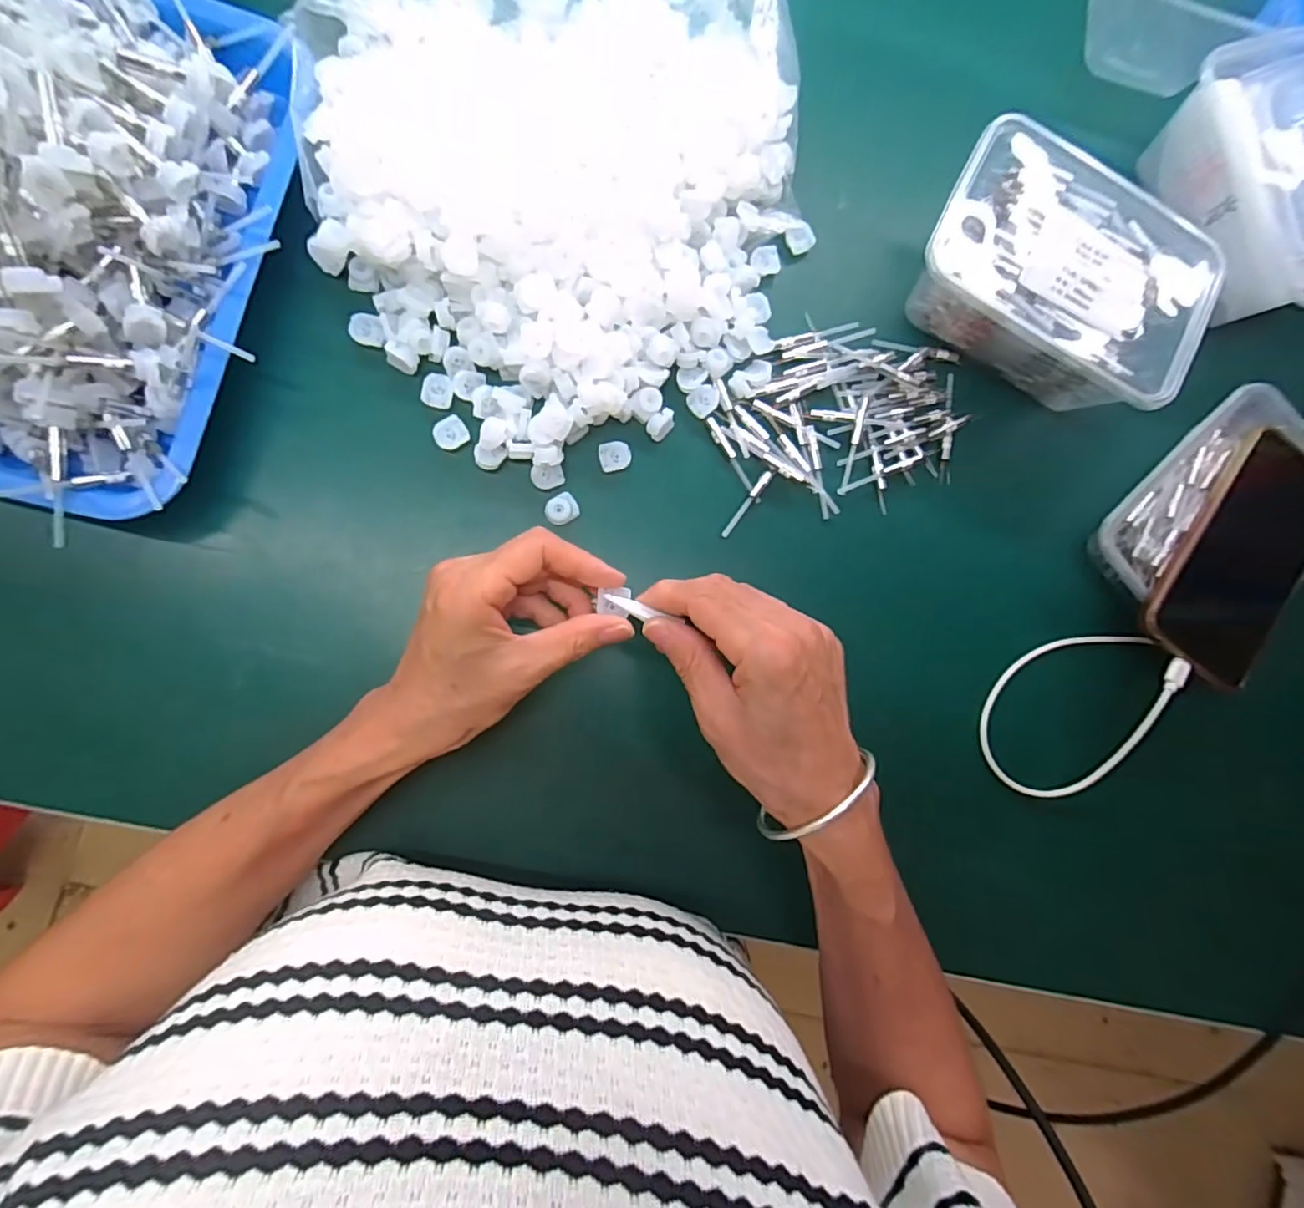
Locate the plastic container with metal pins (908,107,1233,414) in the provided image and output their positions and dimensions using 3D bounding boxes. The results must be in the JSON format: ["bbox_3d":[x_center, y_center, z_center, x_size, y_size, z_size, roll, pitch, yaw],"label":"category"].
[{"bbox_3d":[0.248,-0.200,0.372,0.173,0.059,0.121,28,83,-6],"label":"plastic container with metal pins"}]

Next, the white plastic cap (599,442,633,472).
[{"bbox_3d":[-0.022,-0.089,0.357,0.019,0.006,0.018,-11,89,-9],"label":"white plastic cap"}]

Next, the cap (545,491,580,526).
[{"bbox_3d":[-0.053,-0.056,0.350,0.020,0.005,0.017,-29,92,-9],"label":"cap"}]

